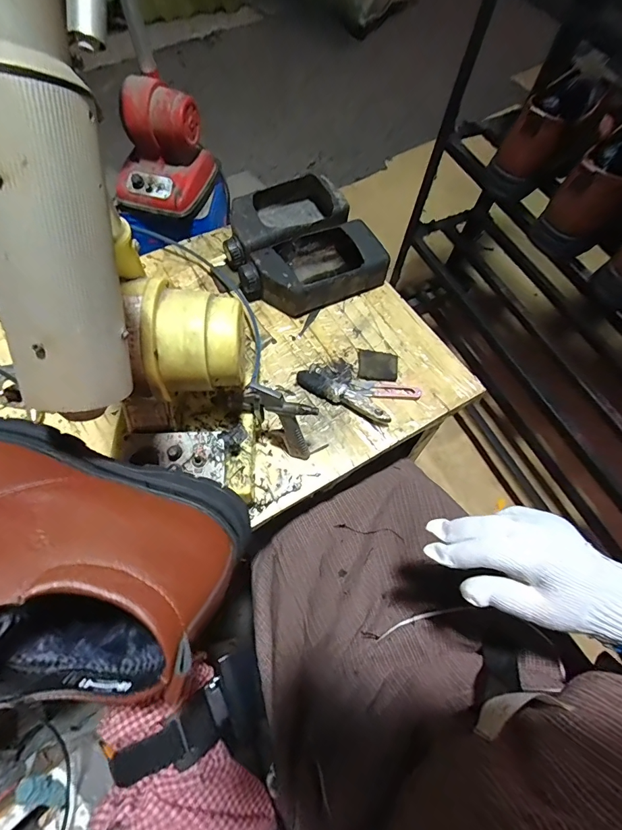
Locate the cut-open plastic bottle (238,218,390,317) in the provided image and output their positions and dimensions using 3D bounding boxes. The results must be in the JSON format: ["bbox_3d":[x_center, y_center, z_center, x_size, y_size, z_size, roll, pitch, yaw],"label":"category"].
[{"bbox_3d":[0.003,-0.238,0.638,0.226,0.063,0.122,-24,69,-14],"label":"cut-open plastic bottle"}]

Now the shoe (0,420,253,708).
[{"bbox_3d":[-0.182,0.090,0.249,0.256,0.102,0.163,21,23,1],"label":"shoe"}]

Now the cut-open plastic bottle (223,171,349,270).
[{"bbox_3d":[-0.057,-0.338,0.678,0.221,0.062,0.125,-34,72,-17],"label":"cut-open plastic bottle"}]

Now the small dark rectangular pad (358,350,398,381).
[{"bbox_3d":[0.102,-0.076,0.597,0.060,0.013,0.050,9,65,1],"label":"small dark rectangular pad"}]

